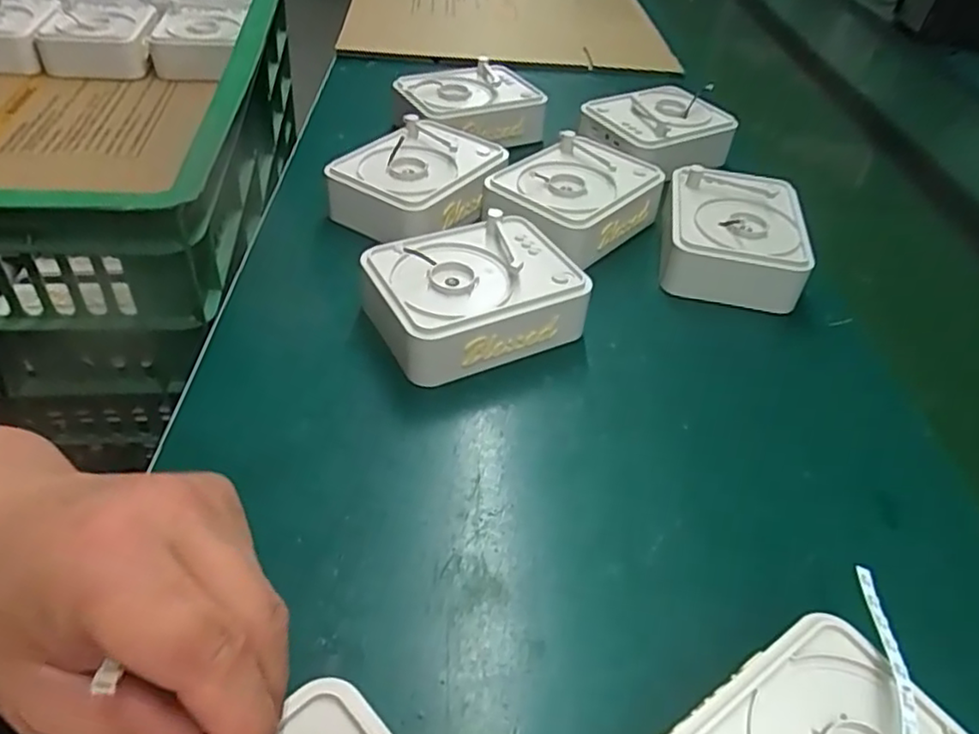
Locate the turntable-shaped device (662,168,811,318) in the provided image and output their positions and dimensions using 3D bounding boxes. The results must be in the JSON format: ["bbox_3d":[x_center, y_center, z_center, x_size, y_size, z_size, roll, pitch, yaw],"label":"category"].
[{"bbox_3d":[0.182,-0.101,0.506,0.099,0.052,0.116,12,44,6],"label":"turntable-shaped device"}]

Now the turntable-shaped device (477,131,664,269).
[{"bbox_3d":[0.066,-0.134,0.522,0.101,0.039,0.148,33,50,25],"label":"turntable-shaped device"}]

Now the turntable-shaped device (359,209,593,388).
[{"bbox_3d":[-0.011,-0.047,0.430,0.127,0.049,0.098,-19,49,-24],"label":"turntable-shaped device"}]

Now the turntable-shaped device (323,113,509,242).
[{"bbox_3d":[-0.052,-0.147,0.525,0.103,0.044,0.125,30,49,23],"label":"turntable-shaped device"}]

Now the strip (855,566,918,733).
[{"bbox_3d":[0.147,0.109,0.242,0.007,0.020,0.096,15,44,8],"label":"strip"}]

